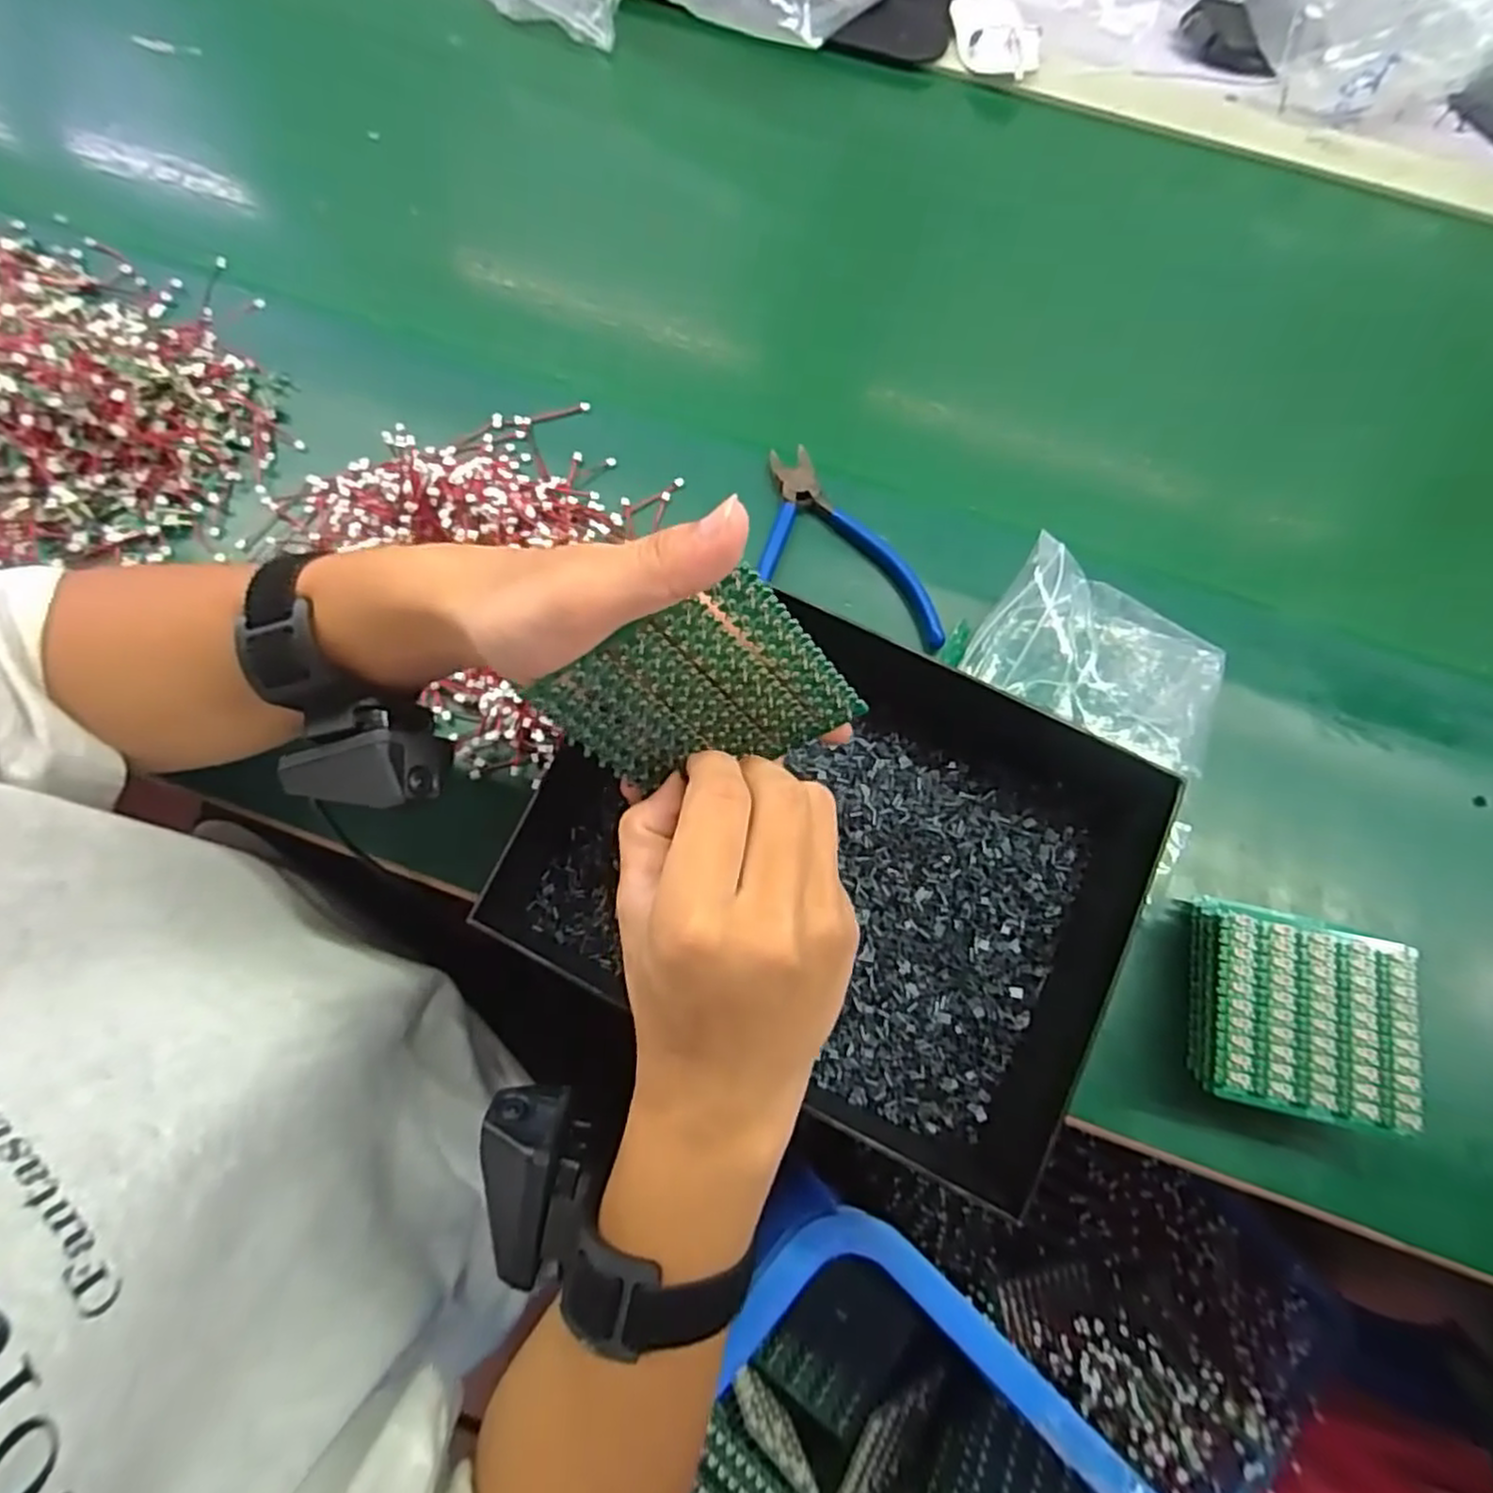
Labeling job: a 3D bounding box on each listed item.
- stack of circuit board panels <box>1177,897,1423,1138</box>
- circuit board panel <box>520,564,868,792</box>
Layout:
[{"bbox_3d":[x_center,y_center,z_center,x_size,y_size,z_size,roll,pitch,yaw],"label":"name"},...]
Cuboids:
[{"bbox_3d":[0.252,0.125,0.346,0.084,0.039,0.084,14,71,3],"label":"stack of circuit board panels"},{"bbox_3d":[-0.016,-0.014,0.254,0.088,0.075,0.004,-27,44,18],"label":"circuit board panel"}]

